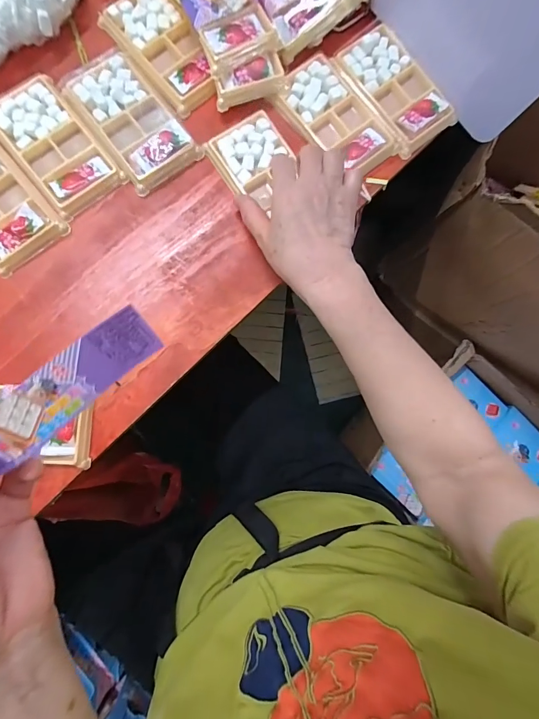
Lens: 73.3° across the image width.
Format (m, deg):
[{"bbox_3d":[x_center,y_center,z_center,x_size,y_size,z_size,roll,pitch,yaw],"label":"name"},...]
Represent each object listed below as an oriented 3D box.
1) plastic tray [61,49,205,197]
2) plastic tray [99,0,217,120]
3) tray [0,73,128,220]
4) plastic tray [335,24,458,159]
[{"bbox_3d":[-0.142,-0.245,0.365,0.075,0.012,0.140,-38,89,-7],"label":"plastic tray"},{"bbox_3d":[-0.108,-0.327,0.378,0.073,0.017,0.136,-41,89,-7],"label":"plastic tray"},{"bbox_3d":[-0.217,-0.214,0.356,0.078,0.011,0.140,-39,89,-7],"label":"tray"},{"bbox_3d":[0.135,-0.294,0.390,0.075,0.011,0.135,-39,89,-7],"label":"plastic tray"}]

